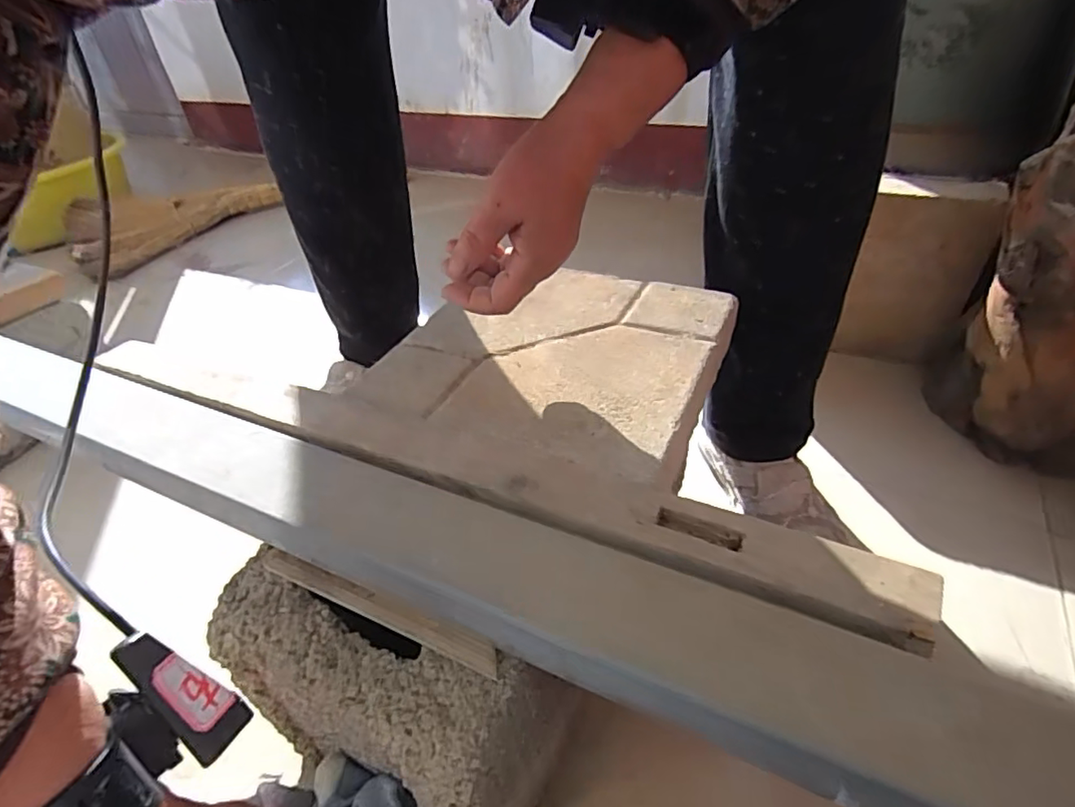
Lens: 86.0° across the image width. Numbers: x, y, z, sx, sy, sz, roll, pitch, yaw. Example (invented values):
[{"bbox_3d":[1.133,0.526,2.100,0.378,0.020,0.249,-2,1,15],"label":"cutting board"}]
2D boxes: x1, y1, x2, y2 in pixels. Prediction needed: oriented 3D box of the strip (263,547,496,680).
[{"bbox_3d":[-0.092,0.112,0.320,0.159,0.009,0.012,15,44,23],"label":"strip"}]

